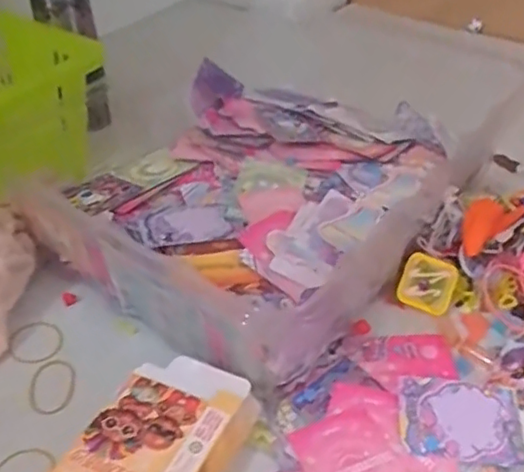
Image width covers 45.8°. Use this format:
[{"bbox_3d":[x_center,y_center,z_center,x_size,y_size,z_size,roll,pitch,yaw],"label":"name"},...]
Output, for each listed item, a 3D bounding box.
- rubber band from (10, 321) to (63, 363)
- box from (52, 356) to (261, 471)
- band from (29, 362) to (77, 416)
[{"bbox_3d":[-0.187,0.088,0.514,0.042,0.007,0.046,-1,40,1],"label":"rubber band"},{"bbox_3d":[-0.073,0.147,0.410,0.087,0.042,0.145,16,45,19],"label":"box"},{"bbox_3d":[-0.161,0.116,0.478,0.036,0.004,0.051,-12,41,-7],"label":"band"}]

